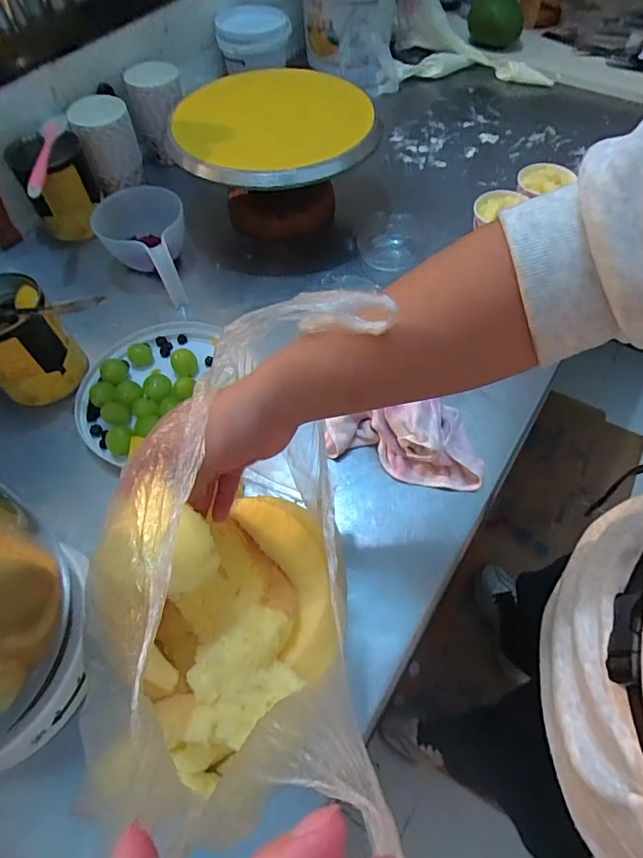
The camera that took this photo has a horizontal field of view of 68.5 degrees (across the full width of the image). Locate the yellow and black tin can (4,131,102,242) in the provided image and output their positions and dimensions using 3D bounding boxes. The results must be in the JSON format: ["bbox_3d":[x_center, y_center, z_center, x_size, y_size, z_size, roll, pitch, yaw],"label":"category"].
[{"bbox_3d":[-0.374,-0.346,0.683,0.094,0.117,0.078,-26,61,-14],"label":"yellow and black tin can"}]

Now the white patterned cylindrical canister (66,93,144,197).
[{"bbox_3d":[-0.317,-0.425,0.706,0.079,0.106,0.080,0,58,1],"label":"white patterned cylindrical canister"}]

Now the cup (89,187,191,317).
[{"bbox_3d":[-0.239,-0.259,0.653,0.117,0.072,0.199,-23,60,-11],"label":"cup"}]

